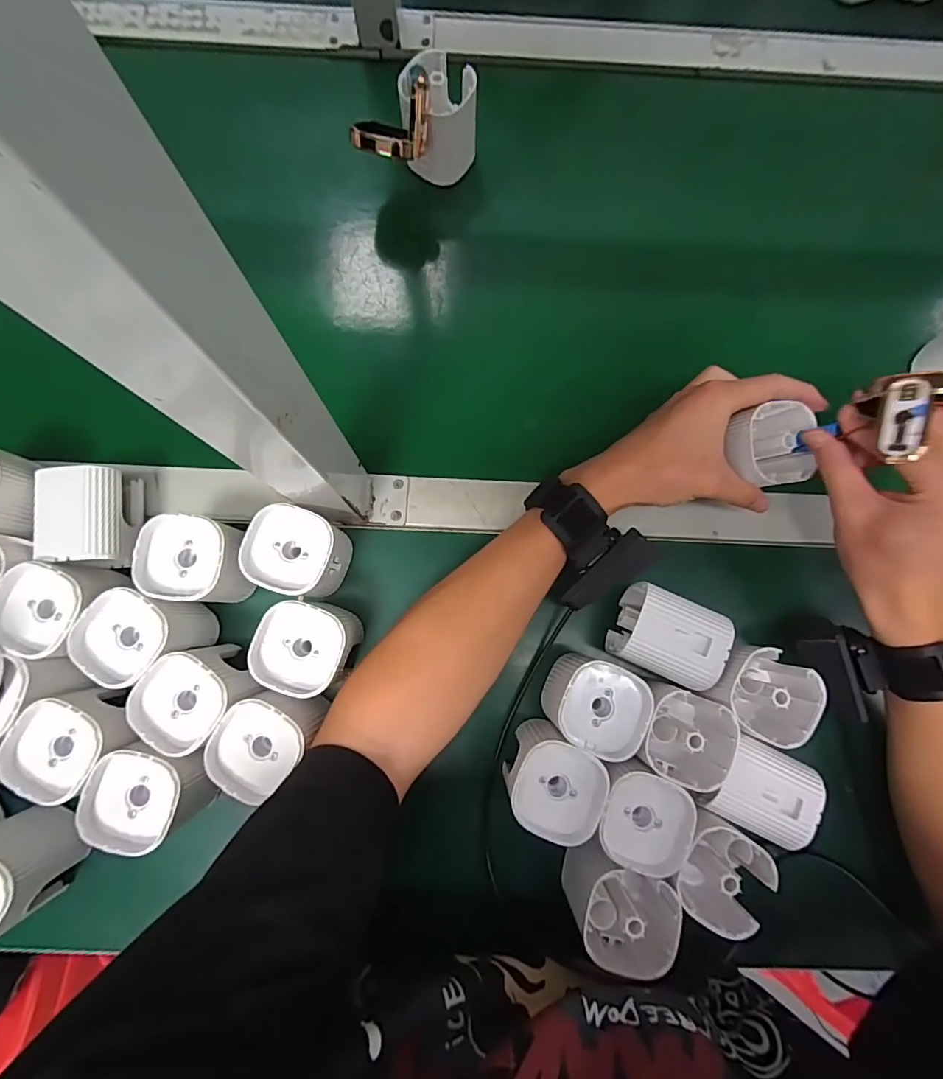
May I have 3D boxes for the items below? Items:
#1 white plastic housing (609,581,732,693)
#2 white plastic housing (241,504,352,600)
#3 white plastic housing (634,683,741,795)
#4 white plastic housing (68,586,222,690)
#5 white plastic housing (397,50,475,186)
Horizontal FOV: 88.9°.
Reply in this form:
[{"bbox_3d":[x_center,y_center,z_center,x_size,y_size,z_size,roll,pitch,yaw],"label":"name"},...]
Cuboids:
[{"bbox_3d":[0.132,0.066,0.334,0.073,0.045,0.054,23,80,1],"label":"white plastic housing"},{"bbox_3d":[-0.117,0.011,0.333,0.060,0.066,0.054,16,80,-1],"label":"white plastic housing"},{"bbox_3d":[0.139,0.130,0.323,0.069,0.061,0.056,23,80,1],"label":"white plastic housing"},{"bbox_3d":[-0.213,0.064,0.318,0.062,0.059,0.054,16,80,-1],"label":"white plastic housing"},{"bbox_3d":[-0.027,-0.345,0.395,0.059,0.059,0.057,1,81,-3],"label":"white plastic housing"}]

